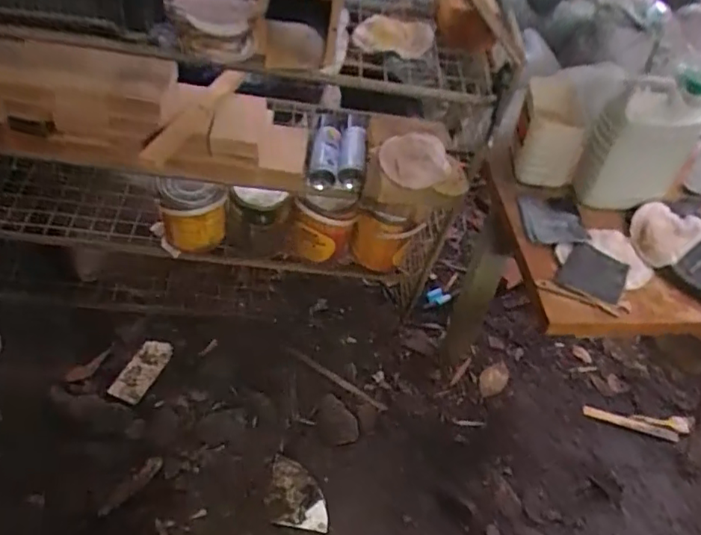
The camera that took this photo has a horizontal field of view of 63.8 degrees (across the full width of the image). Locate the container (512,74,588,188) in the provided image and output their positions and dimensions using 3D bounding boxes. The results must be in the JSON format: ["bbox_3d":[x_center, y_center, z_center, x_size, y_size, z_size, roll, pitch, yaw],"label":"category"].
[{"bbox_3d":[0.454,-0.308,1.296,0.154,0.143,0.210,13,39,6],"label":"container"}]

